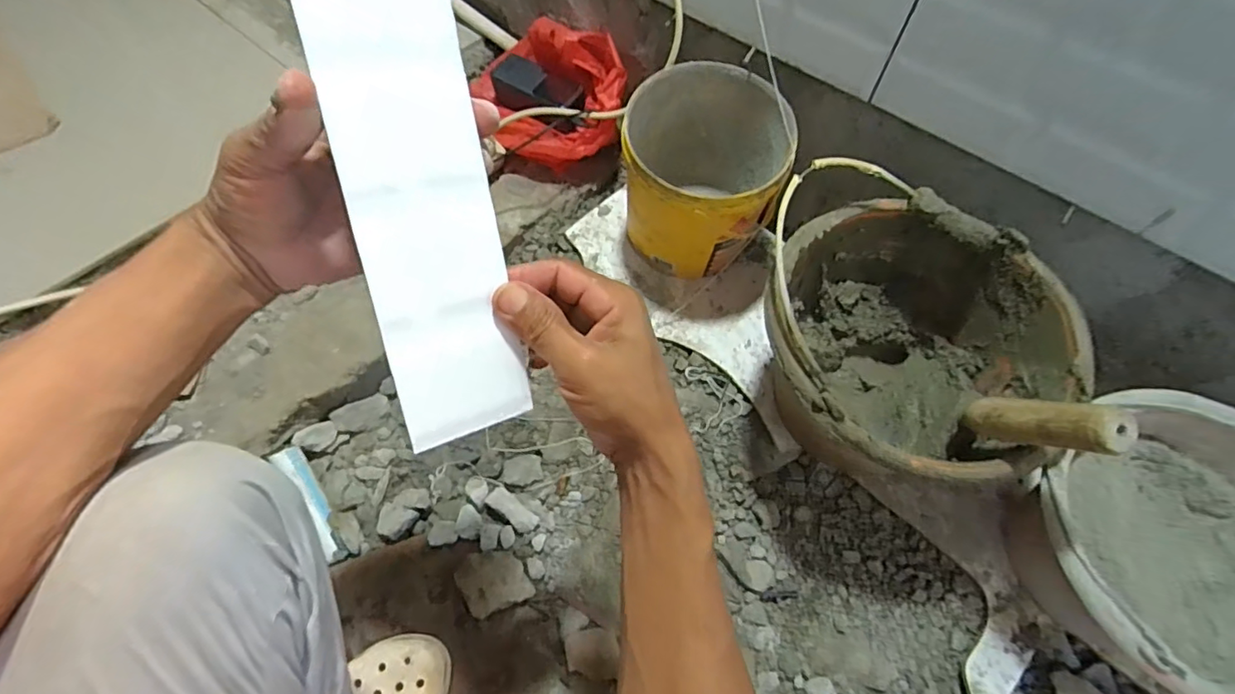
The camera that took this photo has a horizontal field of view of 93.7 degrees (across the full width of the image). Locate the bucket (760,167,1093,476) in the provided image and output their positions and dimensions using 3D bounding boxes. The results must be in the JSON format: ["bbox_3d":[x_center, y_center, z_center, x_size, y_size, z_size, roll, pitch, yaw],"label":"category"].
[{"bbox_3d":[0.266,0.020,0.598,0.282,0.238,0.271,18,62,8],"label":"bucket"}]

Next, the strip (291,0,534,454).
[{"bbox_3d":[-0.095,-0.072,0.285,0.070,0.243,0.005,-19,20,-30],"label":"strip"}]

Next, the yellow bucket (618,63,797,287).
[{"bbox_3d":[0.100,-0.204,0.707,0.174,0.197,0.203,7,61,2],"label":"yellow bucket"}]

